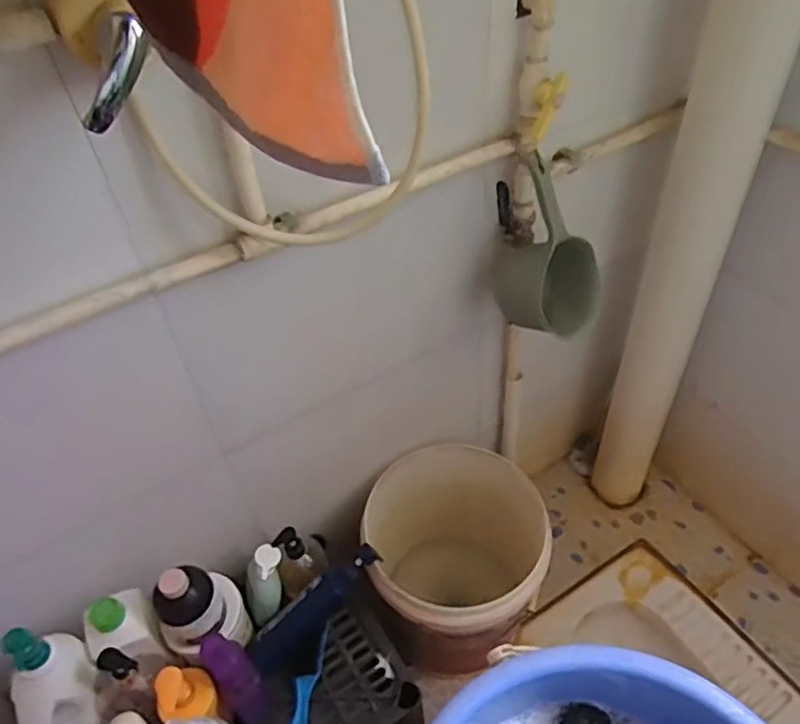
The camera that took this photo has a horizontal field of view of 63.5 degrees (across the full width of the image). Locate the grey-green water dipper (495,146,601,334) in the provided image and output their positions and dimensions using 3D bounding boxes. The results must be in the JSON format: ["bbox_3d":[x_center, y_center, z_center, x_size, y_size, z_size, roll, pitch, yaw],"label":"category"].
[{"bbox_3d":[0.204,-0.136,0.872,0.135,0.257,0.129,6,48,11],"label":"grey-green water dipper"}]

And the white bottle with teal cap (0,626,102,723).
[{"bbox_3d":[-0.439,0.424,0.829,0.076,0.224,0.078,-12,19,-5],"label":"white bottle with teal cap"}]

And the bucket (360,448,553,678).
[{"bbox_3d":[0.105,0.371,1.190,0.310,0.349,0.320,-3,46,3],"label":"bucket"}]

